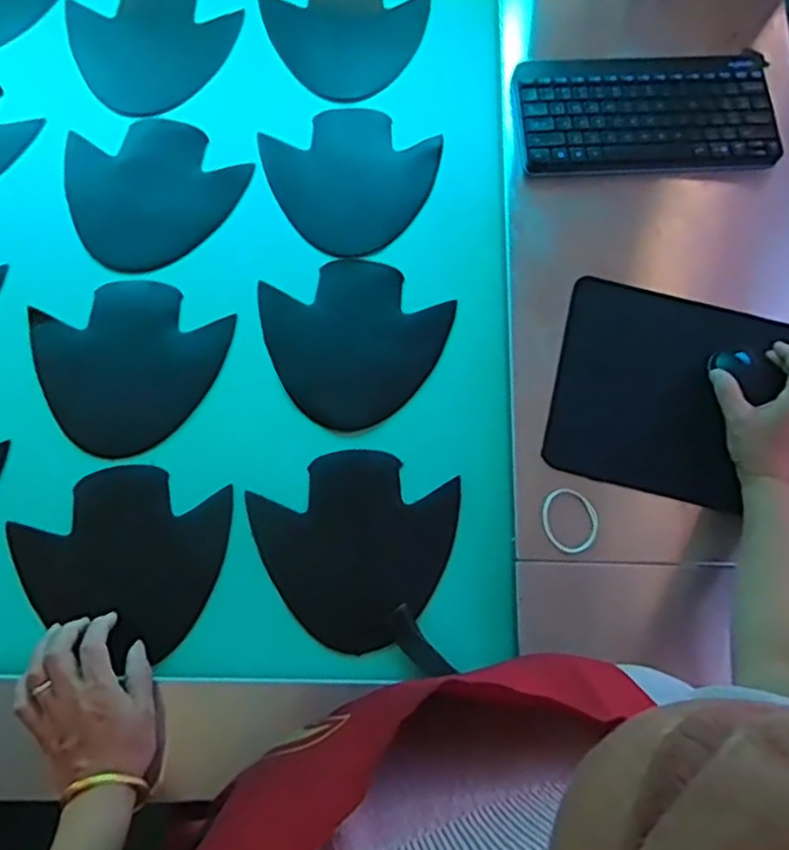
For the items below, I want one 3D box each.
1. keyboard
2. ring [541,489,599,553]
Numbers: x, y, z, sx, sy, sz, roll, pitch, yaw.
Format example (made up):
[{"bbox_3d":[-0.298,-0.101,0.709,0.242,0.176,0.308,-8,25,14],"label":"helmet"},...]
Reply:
[{"bbox_3d":[0.279,-0.353,0.769,0.290,0.018,0.157,-6,75,-5],"label":"keyboard"},{"bbox_3d":[0.165,0.088,0.641,0.051,0.005,0.060,-21,78,-7],"label":"ring"}]

